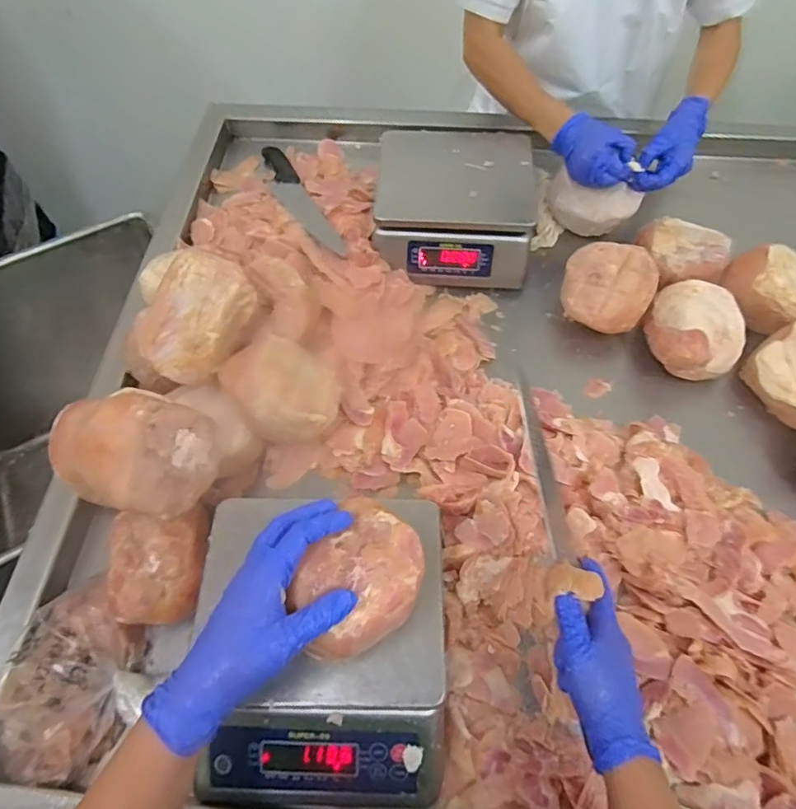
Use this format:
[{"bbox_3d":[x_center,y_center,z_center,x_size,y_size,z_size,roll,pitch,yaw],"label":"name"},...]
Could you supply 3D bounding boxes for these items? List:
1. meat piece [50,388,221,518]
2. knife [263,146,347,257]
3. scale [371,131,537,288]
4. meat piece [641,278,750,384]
[{"bbox_3d":[-0.275,0.044,0.559,0.167,0.093,0.113,8,61,5],"label":"meat piece"},{"bbox_3d":[-0.155,-0.316,0.867,0.050,0.020,0.338,-22,49,-11],"label":"knife"},{"bbox_3d":[0.083,-0.295,0.828,0.223,0.097,0.228,3,61,2],"label":"scale"},{"bbox_3d":[0.396,-0.103,0.741,0.116,0.087,0.120,0,60,0],"label":"meat piece"}]

